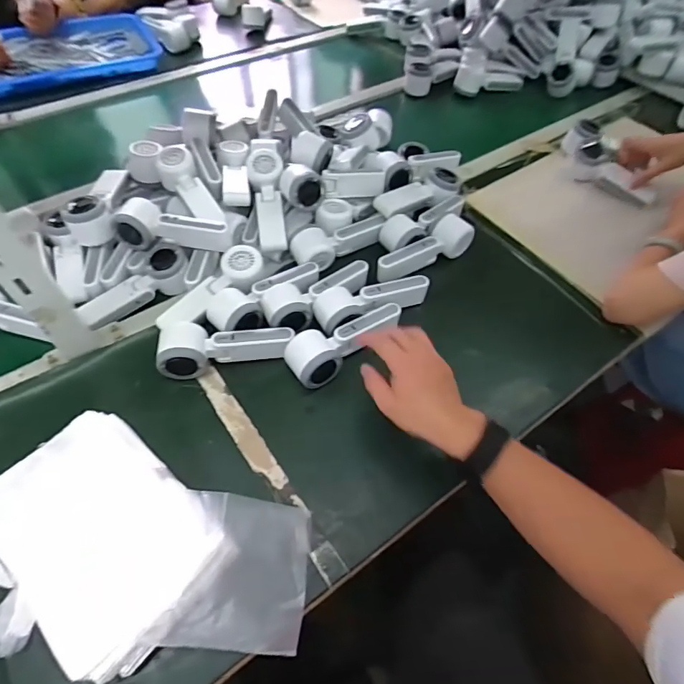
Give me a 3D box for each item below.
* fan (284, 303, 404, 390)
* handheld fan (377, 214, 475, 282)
[{"bbox_3d":[0.006,-0.005,0.575,0.162,0.039,0.061,-30,64,-17],"label":"fan"},{"bbox_3d":[0.127,-0.141,0.672,0.162,0.040,0.049,-31,61,-21],"label":"handheld fan"}]

